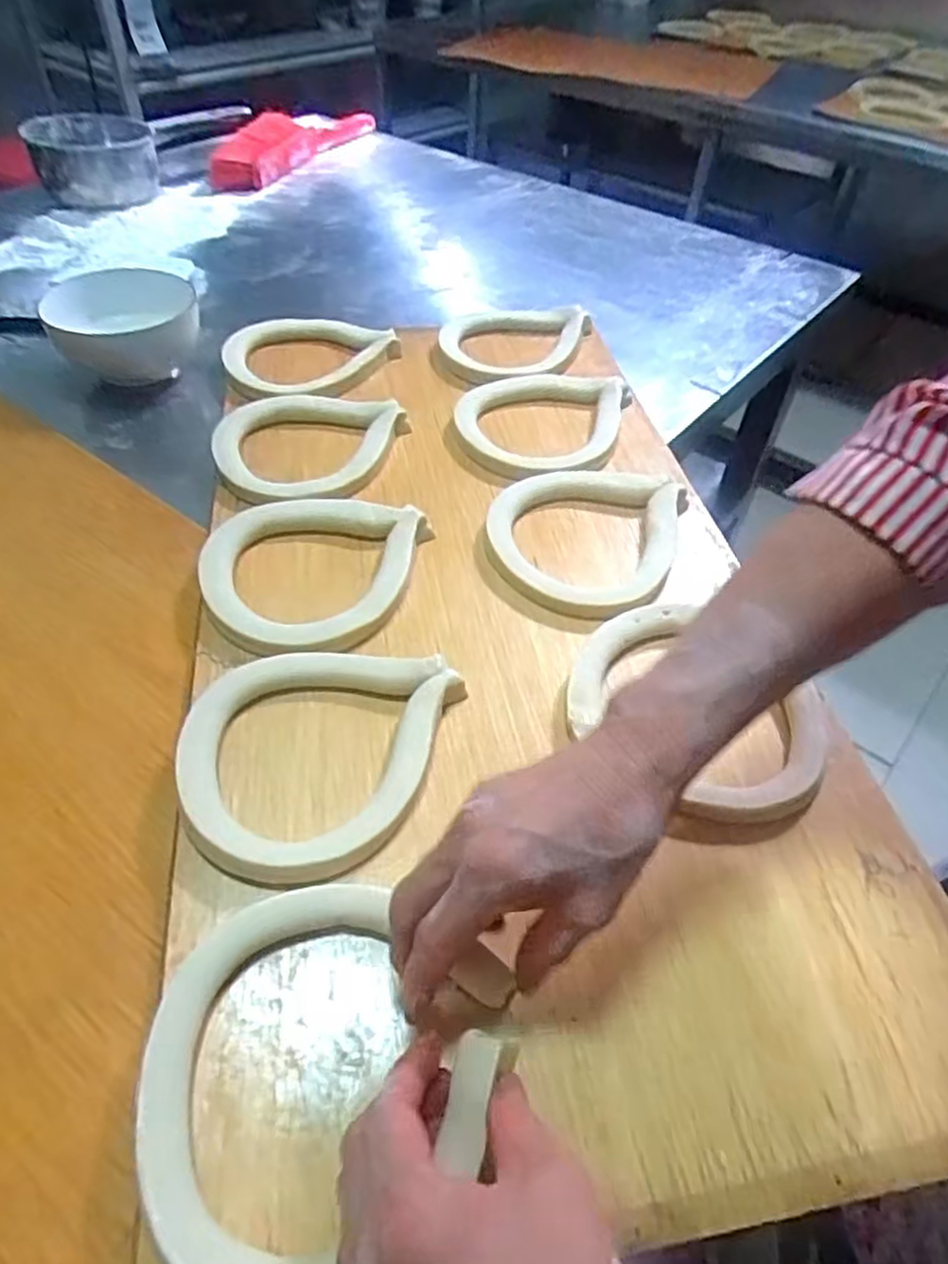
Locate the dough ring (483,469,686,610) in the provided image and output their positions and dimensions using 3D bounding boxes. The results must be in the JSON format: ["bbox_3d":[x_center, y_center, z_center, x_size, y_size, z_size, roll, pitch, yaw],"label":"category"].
[{"bbox_3d":[0.083,-0.076,0.563,0.143,0.017,0.153,1,47,-1],"label":"dough ring"}]

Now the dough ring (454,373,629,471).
[{"bbox_3d":[0.057,-0.192,0.667,0.148,0.020,0.154,1,47,-1],"label":"dough ring"}]

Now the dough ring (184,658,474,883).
[{"bbox_3d":[-0.095,0.066,0.421,0.135,0.031,0.158,14,48,10],"label":"dough ring"}]

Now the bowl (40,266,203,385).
[{"bbox_3d":[-0.343,-0.298,0.720,0.131,0.071,0.131,1,47,-1],"label":"bowl"}]

